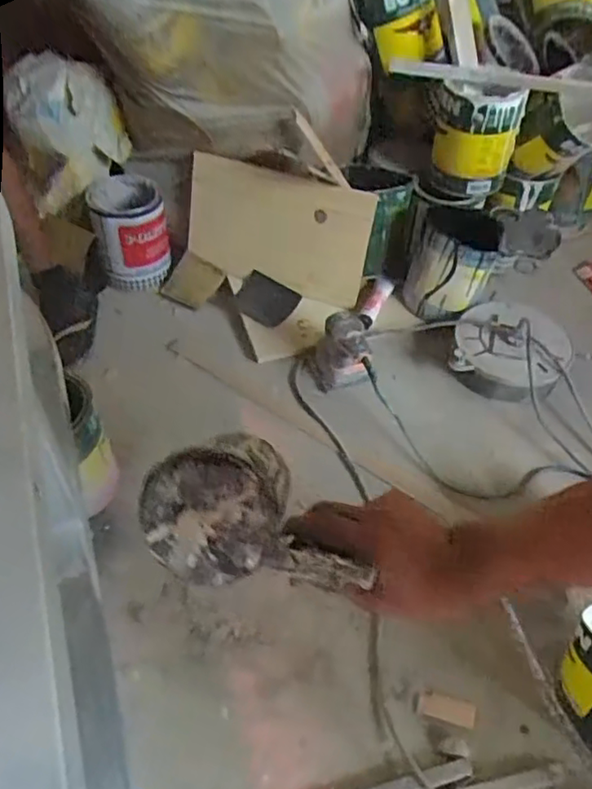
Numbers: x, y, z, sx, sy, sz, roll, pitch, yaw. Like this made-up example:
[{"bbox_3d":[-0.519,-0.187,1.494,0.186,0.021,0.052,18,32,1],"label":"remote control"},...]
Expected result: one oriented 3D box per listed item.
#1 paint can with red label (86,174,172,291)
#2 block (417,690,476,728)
[{"bbox_3d":[-0.375,-0.367,1.409,0.155,0.203,0.163,-1,48,1],"label":"paint can with red label"},{"bbox_3d":[0.204,0.425,0.833,0.074,0.007,0.032,12,49,10],"label":"block"}]

